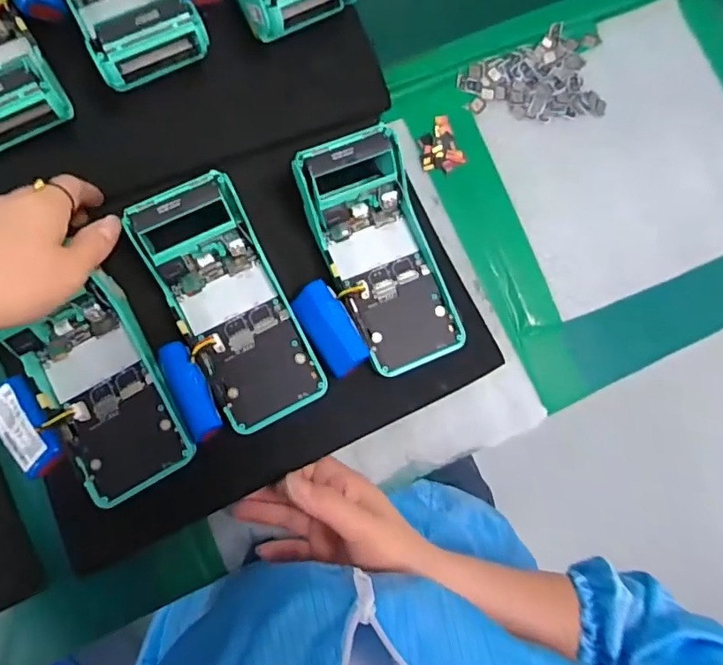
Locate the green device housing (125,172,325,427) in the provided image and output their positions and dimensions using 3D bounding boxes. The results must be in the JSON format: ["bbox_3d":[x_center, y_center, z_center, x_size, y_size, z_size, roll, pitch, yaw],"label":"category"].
[{"bbox_3d":[-0.092,-0.018,0.371,0.072,0.047,0.166,-26,88,-10],"label":"green device housing"}]

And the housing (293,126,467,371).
[{"bbox_3d":[0.015,-0.058,0.388,0.082,0.057,0.162,-23,87,-10],"label":"housing"}]

